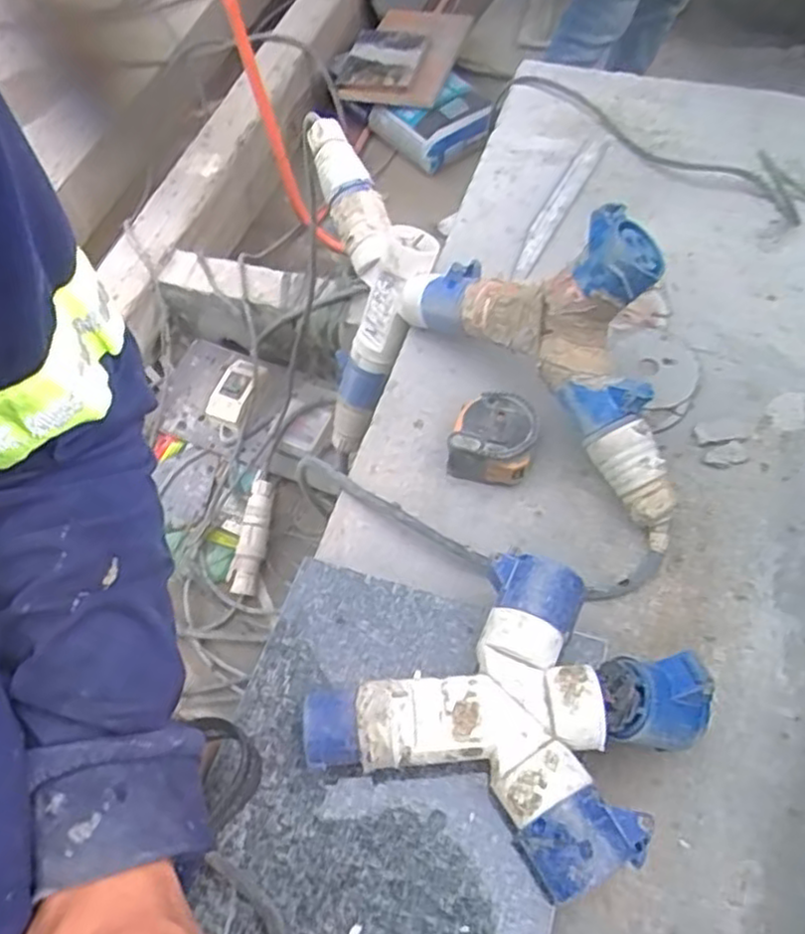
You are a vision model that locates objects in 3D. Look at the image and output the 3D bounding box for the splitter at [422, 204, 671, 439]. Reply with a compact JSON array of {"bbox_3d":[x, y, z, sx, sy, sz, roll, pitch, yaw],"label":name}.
[{"bbox_3d":[0.108,-0.127,0.566,0.083,0.152,0.225,-38,63,-17],"label":"splitter"}]

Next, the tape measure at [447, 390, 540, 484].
[{"bbox_3d":[0.075,-0.022,0.587,0.066,0.043,0.065,14,61,13],"label":"tape measure"}]

